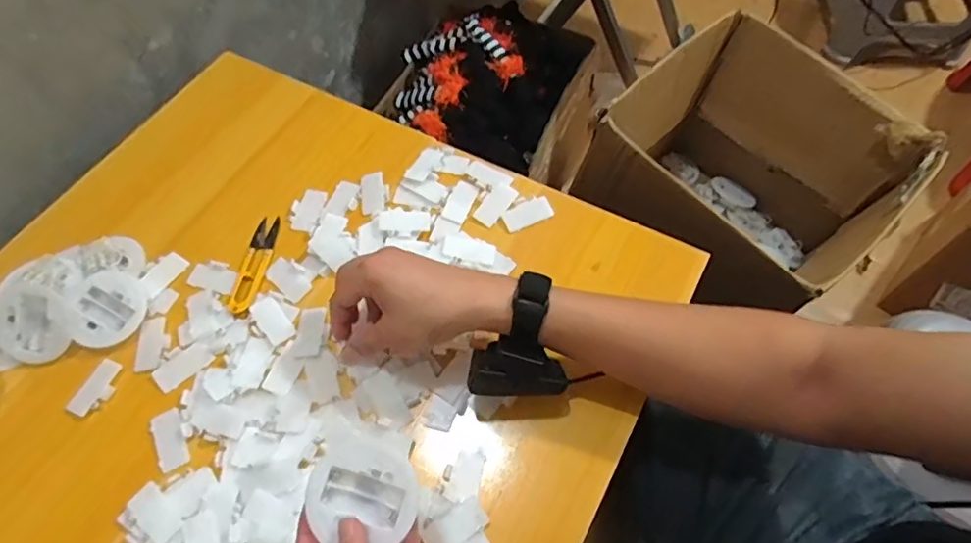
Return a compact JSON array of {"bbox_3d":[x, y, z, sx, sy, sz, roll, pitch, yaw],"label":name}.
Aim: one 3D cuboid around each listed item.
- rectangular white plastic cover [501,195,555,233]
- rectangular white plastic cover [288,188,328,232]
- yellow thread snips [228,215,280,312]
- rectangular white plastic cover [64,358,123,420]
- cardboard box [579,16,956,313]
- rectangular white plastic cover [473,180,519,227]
[{"bbox_3d":[0.040,-0.056,0.555,0.047,0.007,0.025,-22,61,-10],"label":"rectangular white plastic cover"},{"bbox_3d":[-0.175,-0.062,0.569,0.025,0.009,0.048,13,62,10],"label":"rectangular white plastic cover"},{"bbox_3d":[-0.214,-0.009,0.537,0.024,0.007,0.106,2,60,4],"label":"yellow thread snips"},{"bbox_3d":[-0.324,0.098,0.484,0.026,0.005,0.048,18,62,13],"label":"rectangular white plastic cover"},{"bbox_3d":[0.307,-0.105,0.719,0.295,0.258,0.311,-40,66,-18],"label":"cardboard box"},{"bbox_3d":[0.010,-0.066,0.561,0.025,0.005,0.048,34,67,20],"label":"rectangular white plastic cover"}]

